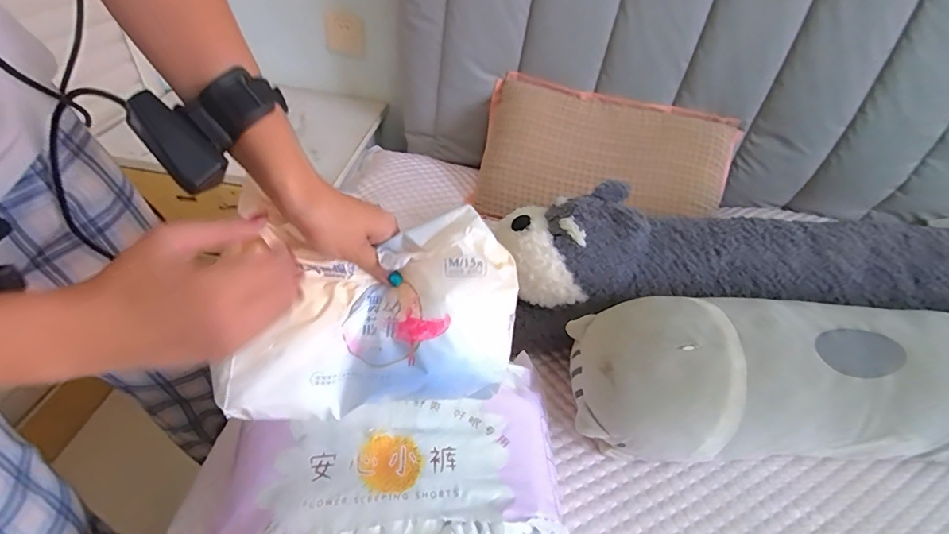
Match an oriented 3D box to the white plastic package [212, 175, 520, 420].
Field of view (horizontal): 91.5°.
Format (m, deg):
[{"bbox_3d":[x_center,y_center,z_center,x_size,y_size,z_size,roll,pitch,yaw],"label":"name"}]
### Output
[{"bbox_3d":[-0.089,0.034,0.408,0.252,0.180,0.085,2,3,-6],"label":"white plastic package"}]

